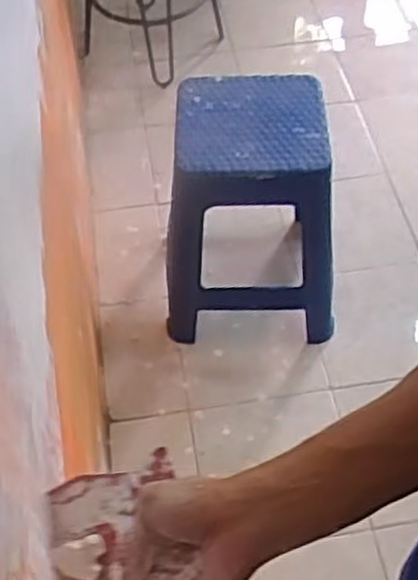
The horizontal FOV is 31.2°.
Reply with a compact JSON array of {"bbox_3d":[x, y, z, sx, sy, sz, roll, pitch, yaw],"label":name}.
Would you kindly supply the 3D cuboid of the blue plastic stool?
[{"bbox_3d":[0.079,-0.159,1.533,0.326,0.422,0.321,-2,54,1],"label":"blue plastic stool"}]

